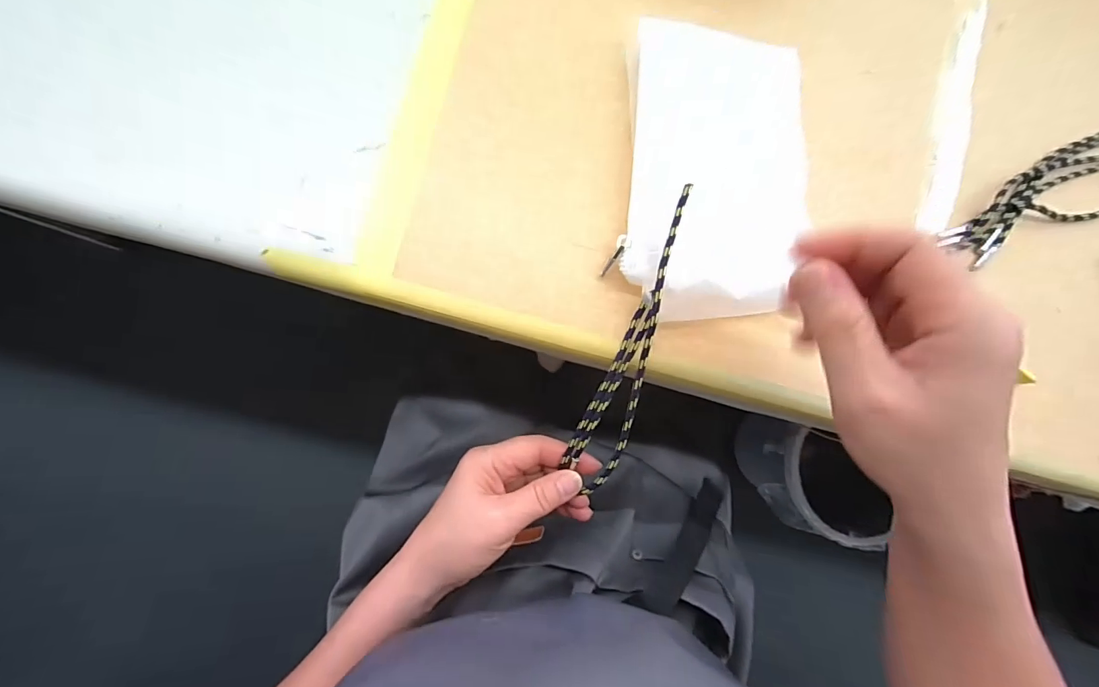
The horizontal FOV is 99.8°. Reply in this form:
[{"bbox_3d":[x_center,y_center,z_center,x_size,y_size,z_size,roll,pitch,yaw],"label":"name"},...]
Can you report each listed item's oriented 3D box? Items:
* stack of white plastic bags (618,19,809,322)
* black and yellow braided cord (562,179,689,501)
[{"bbox_3d":[0.109,-0.112,0.312,0.116,0.035,0.192,5,85,-7],"label":"stack of white plastic bags"},{"bbox_3d":[0.054,0.002,0.300,0.030,0.028,0.202,17,99,-6],"label":"black and yellow braided cord"}]

